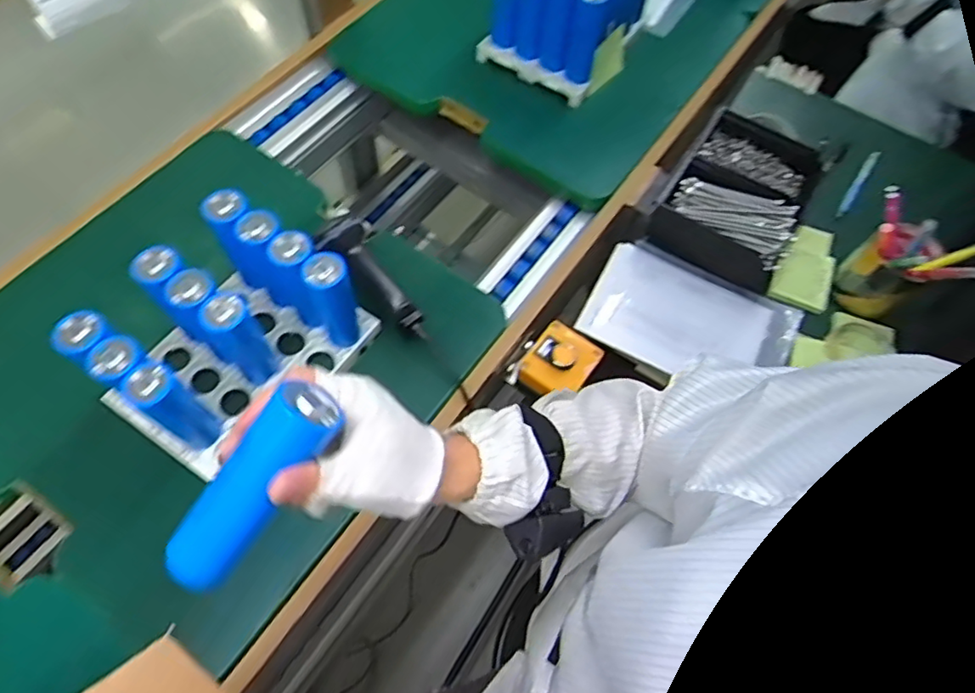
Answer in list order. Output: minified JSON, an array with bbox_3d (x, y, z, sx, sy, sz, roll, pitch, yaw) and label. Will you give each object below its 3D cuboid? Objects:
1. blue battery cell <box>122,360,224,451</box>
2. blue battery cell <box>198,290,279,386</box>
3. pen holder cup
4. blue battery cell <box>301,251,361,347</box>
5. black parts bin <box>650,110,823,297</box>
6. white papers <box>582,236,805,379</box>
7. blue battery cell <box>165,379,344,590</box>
[{"bbox_3d":[-0.284,0.056,0.550,0.037,0.124,0.046,32,66,12],"label":"blue battery cell"},{"bbox_3d":[-0.238,-0.004,0.585,0.043,0.124,0.040,-35,70,-19],"label":"blue battery cell"},{"bbox_3d":[0.470,-0.092,0.715,0.073,0.110,0.074,1,63,-3],"label":"pen holder cup"},{"bbox_3d":[-0.153,-0.043,0.606,0.037,0.122,0.037,-15,65,-11],"label":"blue battery cell"},{"bbox_3d":[0.321,-0.191,0.783,0.162,0.079,0.230,31,66,12],"label":"black parts bin"},{"bbox_3d":[0.249,-0.033,0.752,0.237,0.022,0.157,31,66,11],"label":"white papers"},{"bbox_3d":[-0.134,0.081,0.341,0.036,0.030,0.127,42,102,16],"label":"blue battery cell"}]

